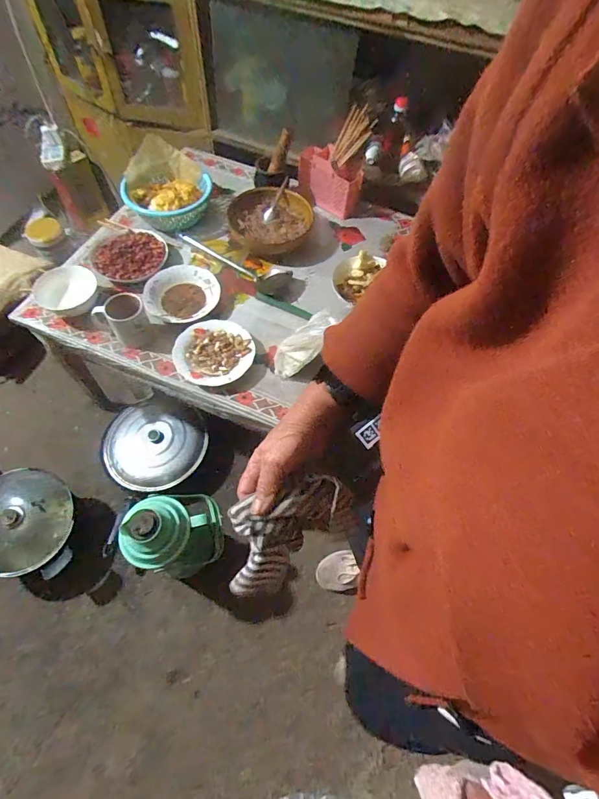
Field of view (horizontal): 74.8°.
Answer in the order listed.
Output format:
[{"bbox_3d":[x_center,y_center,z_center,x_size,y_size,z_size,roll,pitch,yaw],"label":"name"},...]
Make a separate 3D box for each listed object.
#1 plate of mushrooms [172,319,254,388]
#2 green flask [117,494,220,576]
[{"bbox_3d":[-0.185,-0.102,0.864,0.169,0.035,0.174,1,62,-3],"label":"plate of mushrooms"},{"bbox_3d":[-0.281,0.328,0.952,0.159,0.372,0.181,3,64,-1],"label":"green flask"}]

